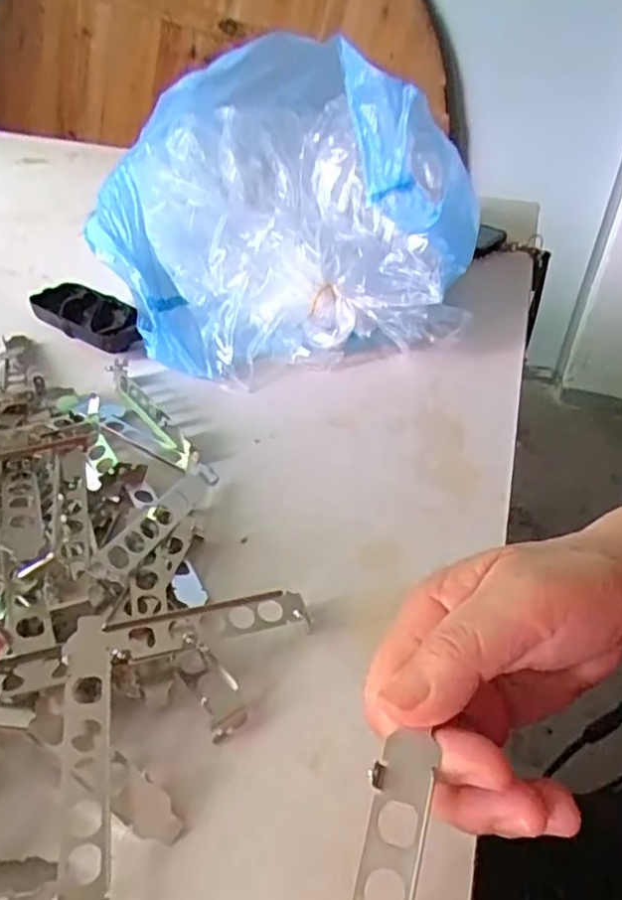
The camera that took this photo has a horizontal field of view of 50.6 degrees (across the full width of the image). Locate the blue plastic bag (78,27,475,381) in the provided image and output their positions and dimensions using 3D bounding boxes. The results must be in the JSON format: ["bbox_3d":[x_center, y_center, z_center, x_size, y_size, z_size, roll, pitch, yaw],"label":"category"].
[{"bbox_3d":[-0.012,-0.194,0.547,0.301,0.198,0.234,9,39,6],"label":"blue plastic bag"}]

